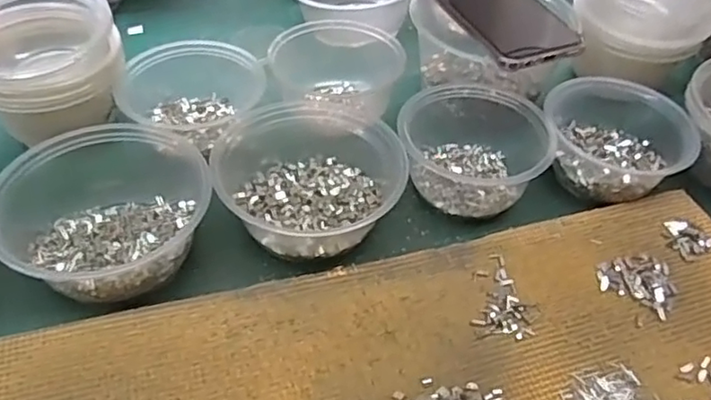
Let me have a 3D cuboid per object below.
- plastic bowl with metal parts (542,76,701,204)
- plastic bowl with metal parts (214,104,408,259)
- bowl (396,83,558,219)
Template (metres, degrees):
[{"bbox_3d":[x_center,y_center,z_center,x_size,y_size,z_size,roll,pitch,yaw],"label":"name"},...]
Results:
[{"bbox_3d":[0.202,-0.053,0.502,0.103,0.052,0.108,2,48,-3],"label":"plastic bowl with metal parts"},{"bbox_3d":[-0.037,-0.021,0.459,0.128,0.050,0.129,2,48,-3],"label":"plastic bowl with metal parts"},{"bbox_3d":[0.097,-0.054,0.495,0.115,0.053,0.134,18,49,11],"label":"bowl"}]

